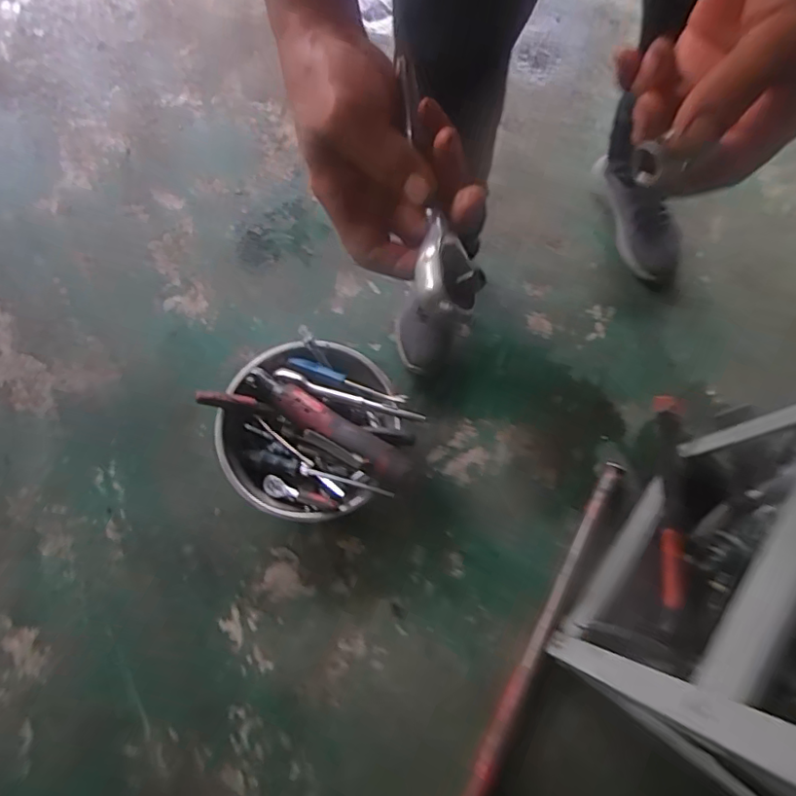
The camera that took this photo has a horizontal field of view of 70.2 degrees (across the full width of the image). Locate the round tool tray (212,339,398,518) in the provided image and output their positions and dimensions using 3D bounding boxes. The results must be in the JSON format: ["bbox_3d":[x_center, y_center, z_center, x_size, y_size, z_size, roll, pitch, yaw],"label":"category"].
[{"bbox_3d":[-0.138,0.048,0.868,0.254,0.132,0.261,1,73,-2],"label":"round tool tray"}]

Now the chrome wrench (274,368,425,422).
[{"bbox_3d":[-0.075,-0.007,0.865,0.240,0.025,0.020,18,73,4],"label":"chrome wrench"}]

